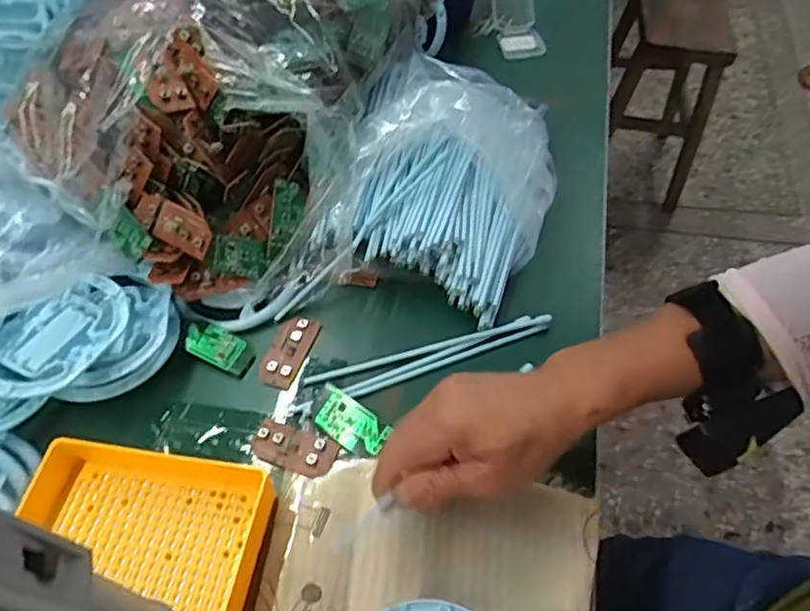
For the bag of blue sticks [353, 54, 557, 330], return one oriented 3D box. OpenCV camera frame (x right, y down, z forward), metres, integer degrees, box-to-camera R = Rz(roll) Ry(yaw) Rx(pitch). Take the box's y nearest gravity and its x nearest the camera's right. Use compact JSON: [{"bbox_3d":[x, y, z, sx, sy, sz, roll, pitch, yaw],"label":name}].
[{"bbox_3d":[0.037,-0.113,0.516,0.166,0.075,0.226,13,57,12],"label":"bag of blue sticks"}]

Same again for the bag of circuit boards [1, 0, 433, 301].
[{"bbox_3d":[-0.146,-0.200,0.518,0.232,0.128,0.357,17,58,13],"label":"bag of circuit boards"}]

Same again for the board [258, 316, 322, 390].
[{"bbox_3d":[-0.090,0.035,0.482,0.029,0.007,0.059,16,57,13],"label":"board"}]

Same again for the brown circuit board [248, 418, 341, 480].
[{"bbox_3d":[-0.078,0.099,0.437,0.060,0.009,0.030,17,58,13],"label":"brown circuit board"}]

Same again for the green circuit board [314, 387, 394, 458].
[{"bbox_3d":[-0.037,0.084,0.440,0.053,0.004,0.029,33,82,22],"label":"green circuit board"}]

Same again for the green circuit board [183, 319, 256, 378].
[{"bbox_3d":[-0.145,0.032,0.483,0.056,0.011,0.029,22,59,17],"label":"green circuit board"}]

